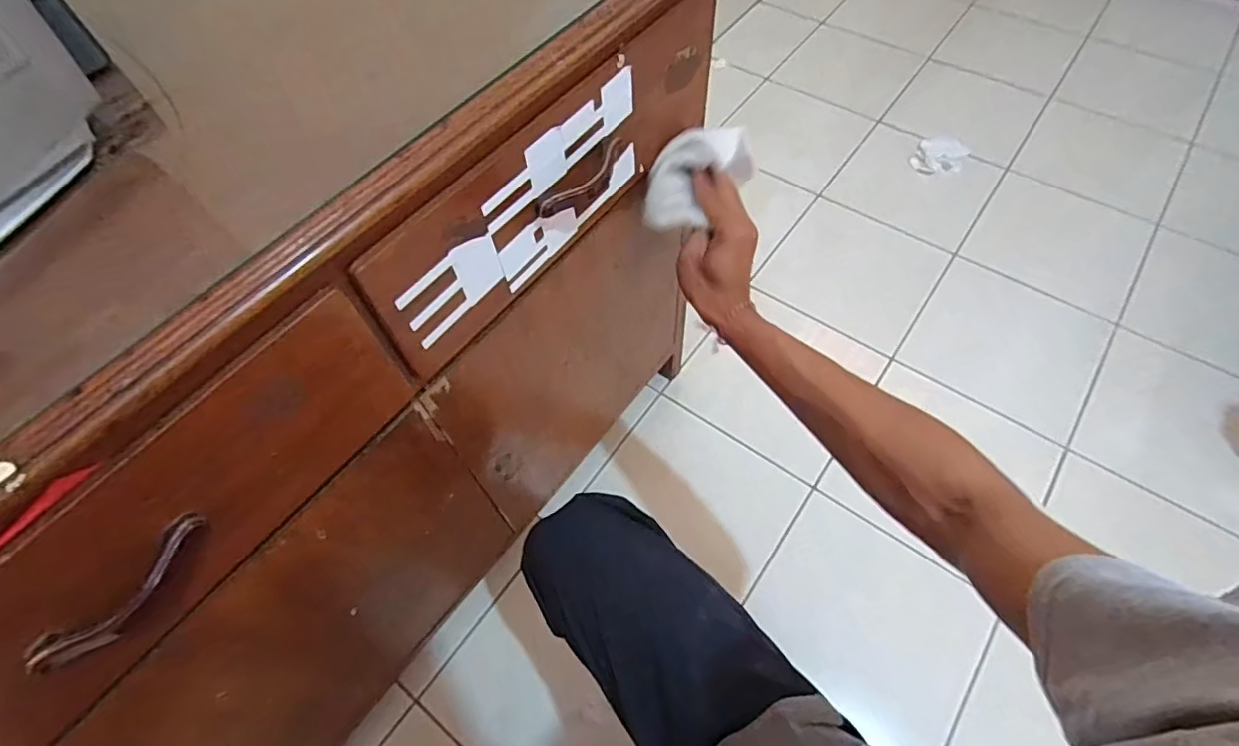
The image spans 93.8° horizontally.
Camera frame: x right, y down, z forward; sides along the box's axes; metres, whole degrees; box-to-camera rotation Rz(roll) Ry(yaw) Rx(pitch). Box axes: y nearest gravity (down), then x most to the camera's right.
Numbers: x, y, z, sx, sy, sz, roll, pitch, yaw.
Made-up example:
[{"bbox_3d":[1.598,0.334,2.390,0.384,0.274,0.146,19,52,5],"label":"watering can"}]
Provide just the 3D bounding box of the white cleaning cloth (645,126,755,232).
[{"bbox_3d":[0.074,-0.191,0.560,0.114,0.057,0.064,-37,64,-17],"label":"white cleaning cloth"}]

